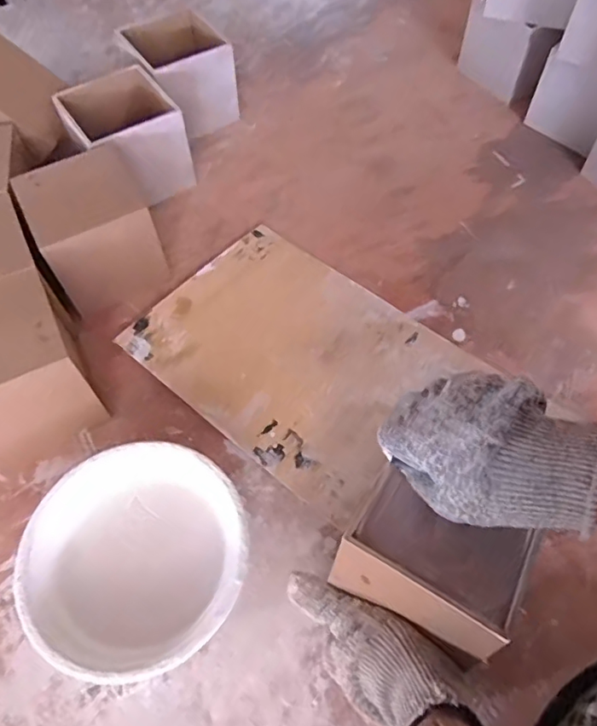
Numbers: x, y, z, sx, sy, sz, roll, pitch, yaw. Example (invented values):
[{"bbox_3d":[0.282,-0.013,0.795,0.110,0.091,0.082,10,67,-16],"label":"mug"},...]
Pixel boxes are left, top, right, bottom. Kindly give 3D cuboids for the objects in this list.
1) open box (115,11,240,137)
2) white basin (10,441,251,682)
[{"bbox_3d":[-0.153,-0.385,0.723,0.113,0.106,0.125,-29,64,-16],"label":"open box"},{"bbox_3d":[-0.127,0.154,0.435,0.169,0.058,0.167,0,59,0],"label":"white basin"}]

